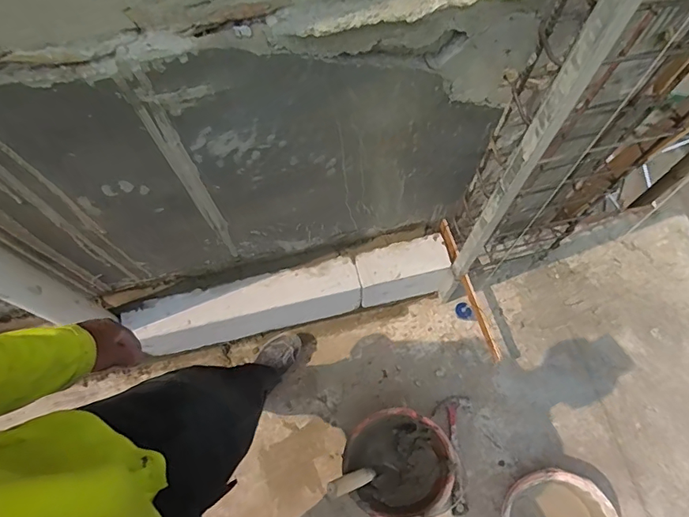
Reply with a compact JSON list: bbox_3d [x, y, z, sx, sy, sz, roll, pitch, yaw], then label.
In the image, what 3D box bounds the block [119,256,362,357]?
[{"bbox_3d":[-0.260,0.141,1.262,0.604,0.228,0.109,-15,67,-5],"label":"block"}]

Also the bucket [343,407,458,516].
[{"bbox_3d":[0.128,0.511,1.140,0.245,0.164,0.239,0,67,1],"label":"bucket"}]

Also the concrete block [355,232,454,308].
[{"bbox_3d":[0.155,0.040,1.296,0.247,0.193,0.104,-12,67,-4],"label":"concrete block"}]

